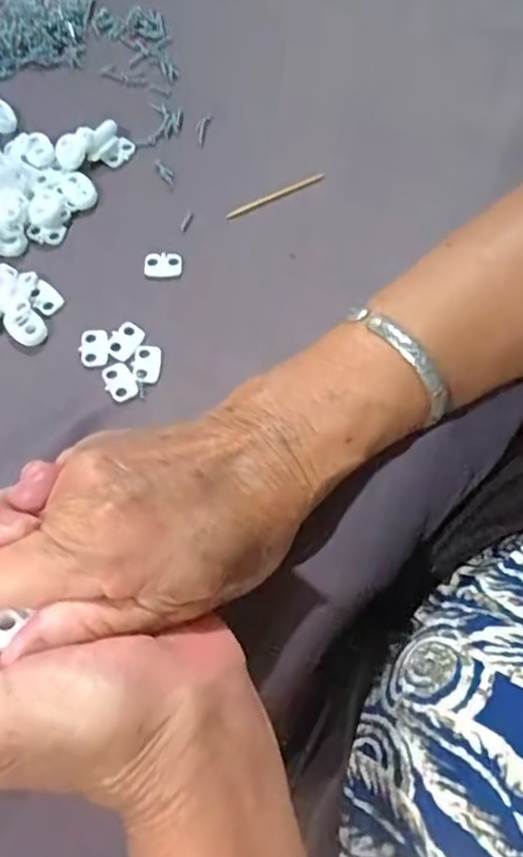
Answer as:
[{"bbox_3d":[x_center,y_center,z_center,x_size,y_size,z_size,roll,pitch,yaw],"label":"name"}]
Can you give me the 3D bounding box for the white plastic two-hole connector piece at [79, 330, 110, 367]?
[{"bbox_3d":[-0.078,-0.038,0.298,0.013,0.004,0.018,-1,70,-1],"label":"white plastic two-hole connector piece"}]

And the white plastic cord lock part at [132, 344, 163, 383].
[{"bbox_3d":[-0.053,-0.030,0.296,0.013,0.004,0.019,4,69,1],"label":"white plastic cord lock part"}]

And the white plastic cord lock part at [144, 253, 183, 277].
[{"bbox_3d":[-0.048,-0.080,0.315,0.018,0.004,0.013,2,69,0],"label":"white plastic cord lock part"}]

